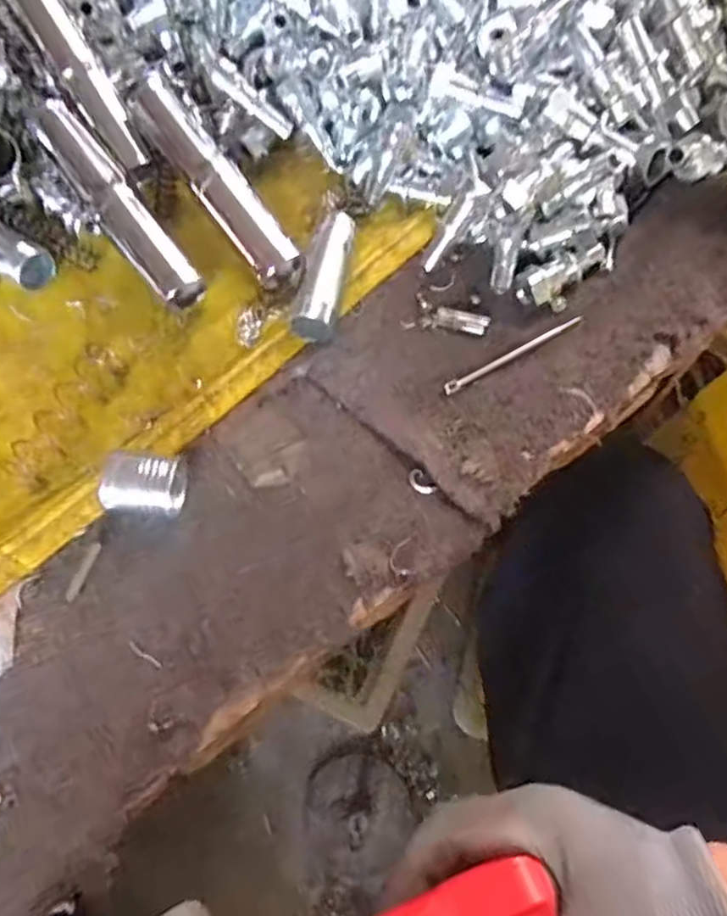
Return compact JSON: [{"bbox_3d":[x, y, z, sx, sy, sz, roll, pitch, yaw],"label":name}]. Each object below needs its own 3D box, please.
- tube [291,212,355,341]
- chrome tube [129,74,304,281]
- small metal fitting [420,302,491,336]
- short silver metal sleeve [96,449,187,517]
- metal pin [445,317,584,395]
[{"bbox_3d":[-0.020,-0.095,0.358,0.022,0.023,0.075,9,68,4],"label":"tube"},{"bbox_3d":[-0.080,-0.151,0.367,0.029,0.021,0.129,-36,87,-11],"label":"chrome tube"},{"bbox_3d":[0.049,-0.075,0.358,0.036,0.004,0.015,10,68,5],"label":"small metal fitting"},{"bbox_3d":[-0.102,0.012,0.312,0.032,0.024,0.031,4,67,2],"label":"short silver metal sleeve"},{"bbox_3d":[0.080,-0.054,0.349,0.085,0.004,0.006,-28,72,-9],"label":"metal pin"}]

